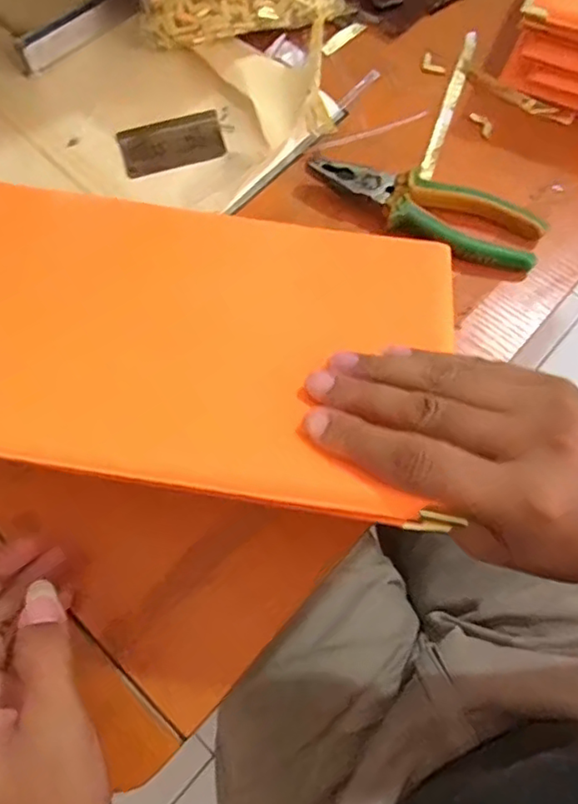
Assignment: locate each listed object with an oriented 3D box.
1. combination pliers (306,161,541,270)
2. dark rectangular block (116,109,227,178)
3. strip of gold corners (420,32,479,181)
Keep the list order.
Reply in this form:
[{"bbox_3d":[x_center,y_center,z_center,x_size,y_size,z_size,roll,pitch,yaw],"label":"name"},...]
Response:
[{"bbox_3d":[0.104,-0.146,0.433,0.167,0.023,0.064,31,73,13],"label":"combination pliers"},{"bbox_3d":[-0.094,-0.208,0.471,0.081,0.005,0.049,-17,69,-4],"label":"dark rectangular block"},{"bbox_3d":[0.134,-0.249,0.485,0.010,0.012,0.166,17,71,8],"label":"strip of gold corners"}]

